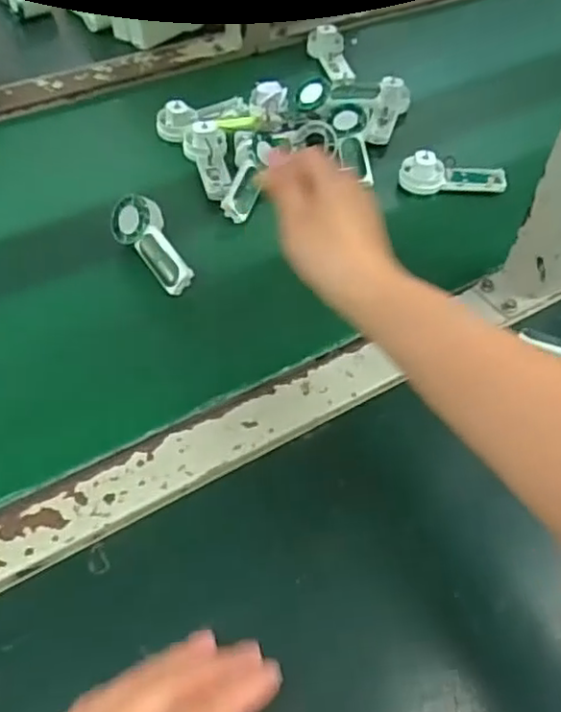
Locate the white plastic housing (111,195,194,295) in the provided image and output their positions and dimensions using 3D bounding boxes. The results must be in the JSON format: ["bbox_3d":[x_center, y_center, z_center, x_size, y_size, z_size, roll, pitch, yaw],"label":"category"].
[{"bbox_3d":[-0.099,-0.089,0.504,0.034,0.030,0.089,-28,59,-22],"label":"white plastic housing"}]

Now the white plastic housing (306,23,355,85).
[{"bbox_3d":[0.058,-0.325,0.711,0.035,0.023,0.081,-15,68,-14],"label":"white plastic housing"}]

